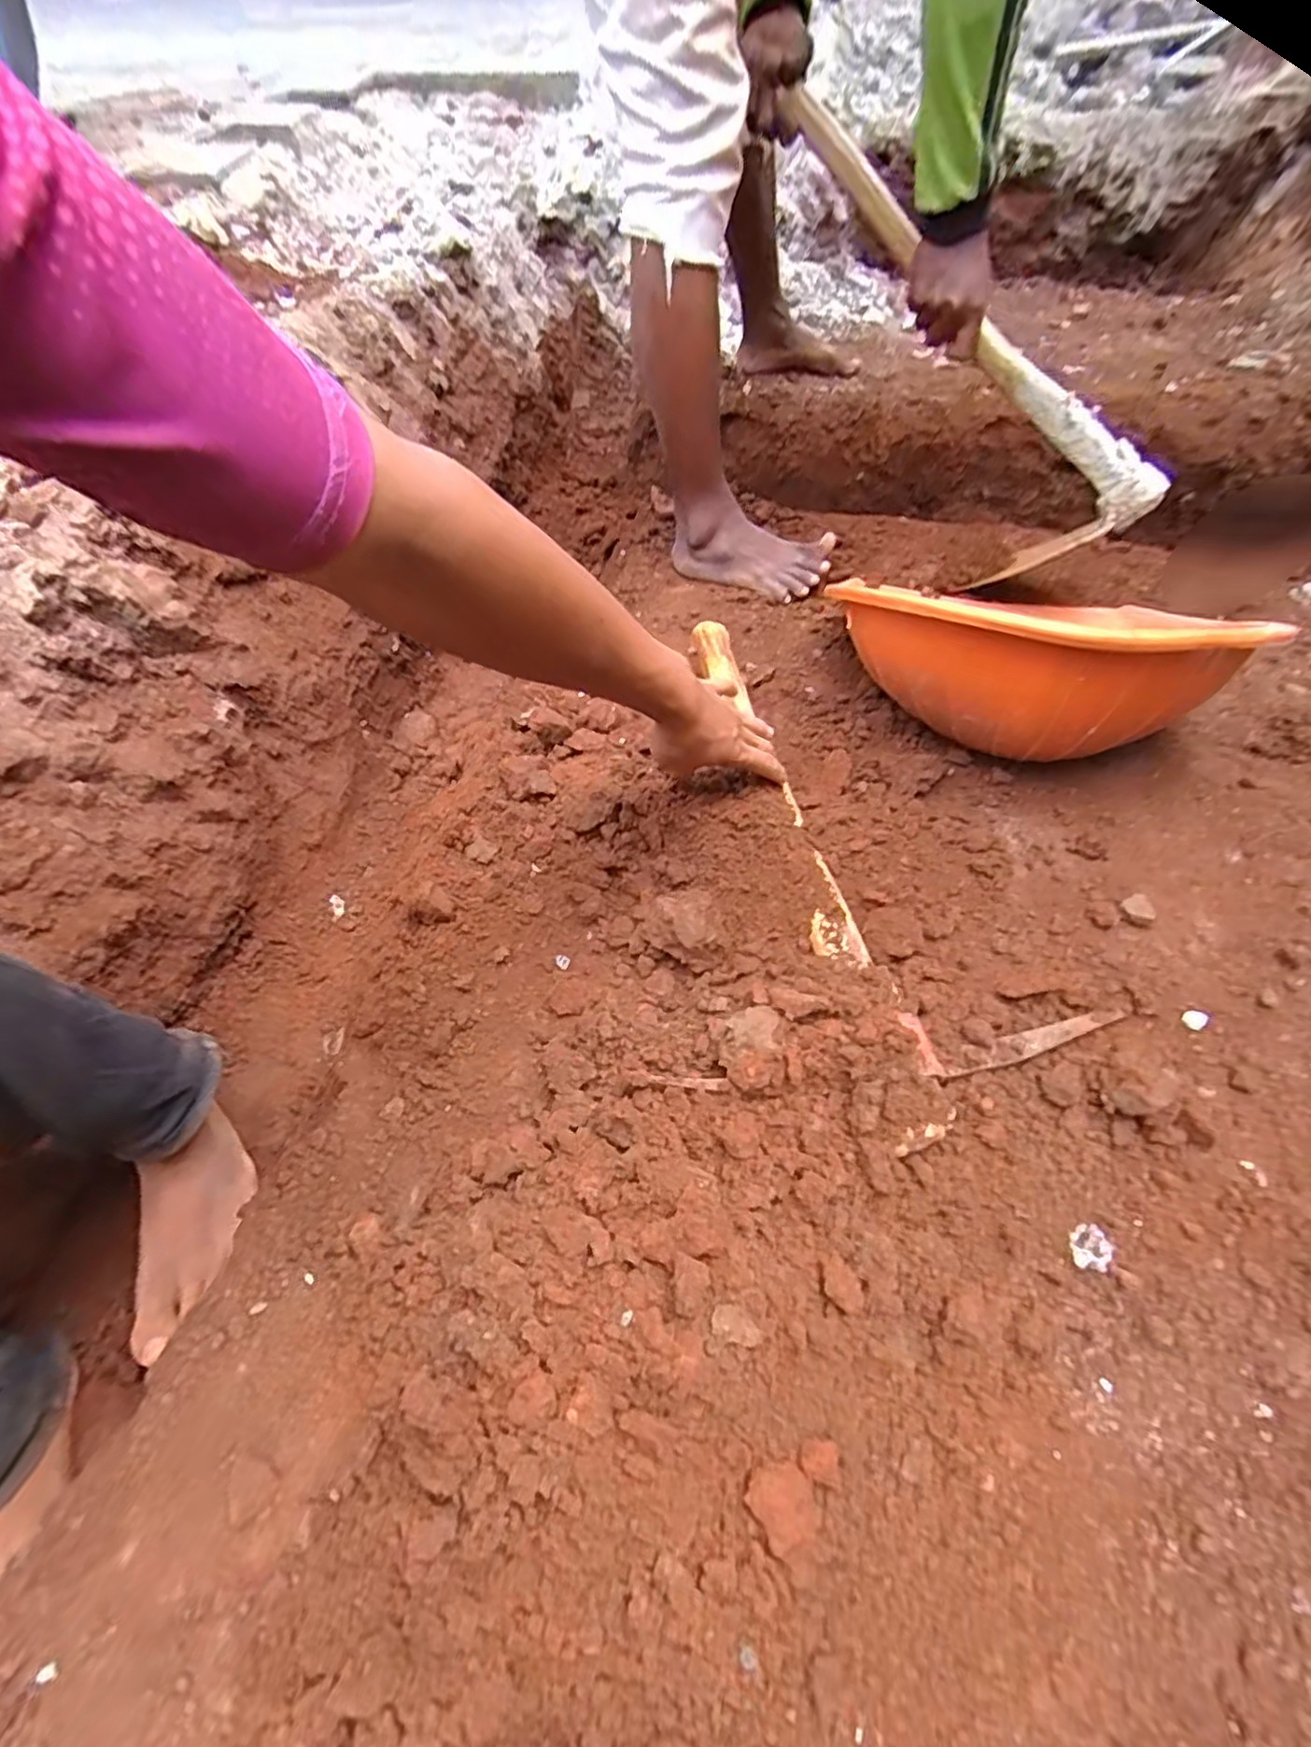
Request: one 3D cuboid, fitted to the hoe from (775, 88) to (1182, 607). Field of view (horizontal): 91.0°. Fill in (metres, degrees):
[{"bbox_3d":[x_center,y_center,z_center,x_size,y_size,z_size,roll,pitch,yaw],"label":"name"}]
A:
[{"bbox_3d":[0.370,-0.740,0.903,0.170,0.196,0.741,-37,88,-24],"label":"hoe"}]

